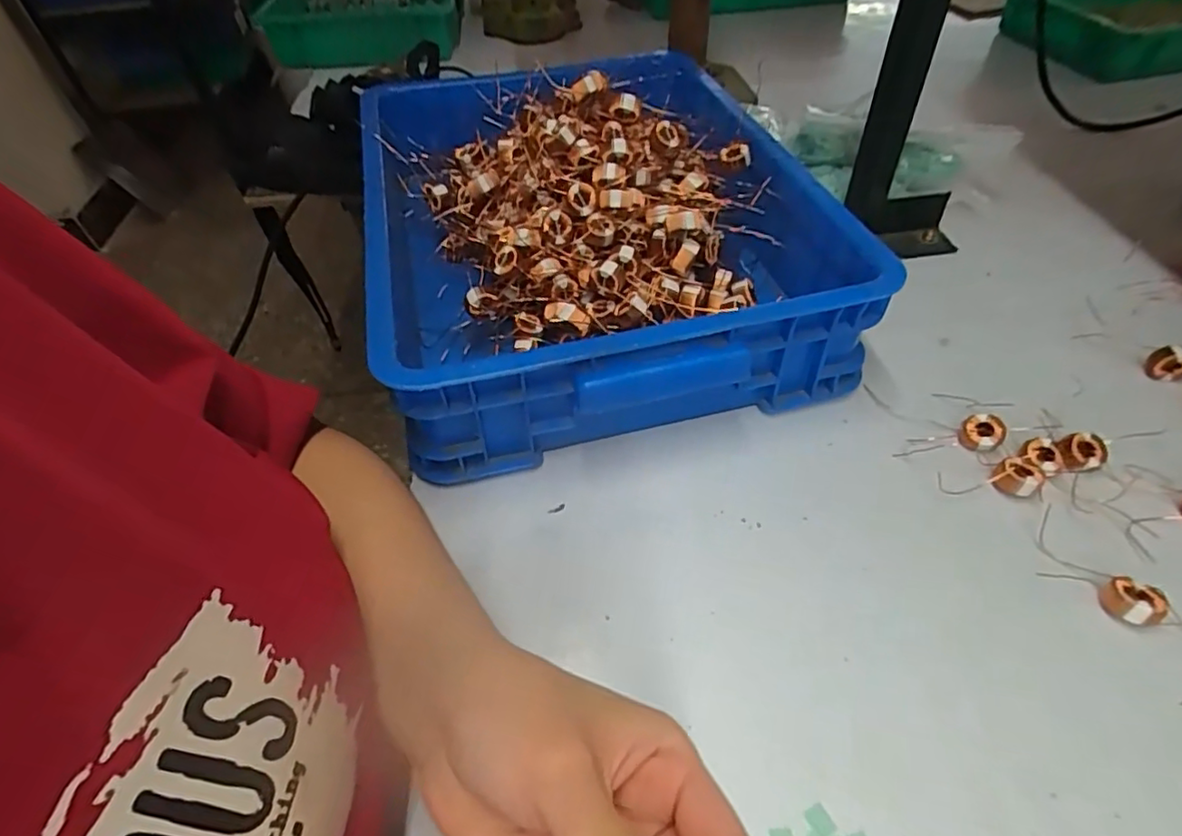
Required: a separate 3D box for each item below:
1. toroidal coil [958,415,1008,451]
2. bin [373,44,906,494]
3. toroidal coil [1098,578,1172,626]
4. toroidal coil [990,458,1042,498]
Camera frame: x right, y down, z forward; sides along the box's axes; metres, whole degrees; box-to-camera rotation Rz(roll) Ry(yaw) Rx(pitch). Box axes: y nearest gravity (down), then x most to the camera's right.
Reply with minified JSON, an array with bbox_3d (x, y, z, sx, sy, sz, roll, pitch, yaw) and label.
[{"bbox_3d":[0.257,0.009,0.401,0.025,0.015,0.023,-2,48,2],"label":"toroidal coil"},{"bbox_3d":[-0.008,-0.169,0.511,0.323,0.122,0.432,-13,49,-7],"label":"bin"},{"bbox_3d":[0.287,0.098,0.324,0.026,0.013,0.021,31,57,28],"label":"toroidal coil"},{"bbox_3d":[0.263,0.037,0.377,0.024,0.011,0.024,-2,48,2],"label":"toroidal coil"}]

